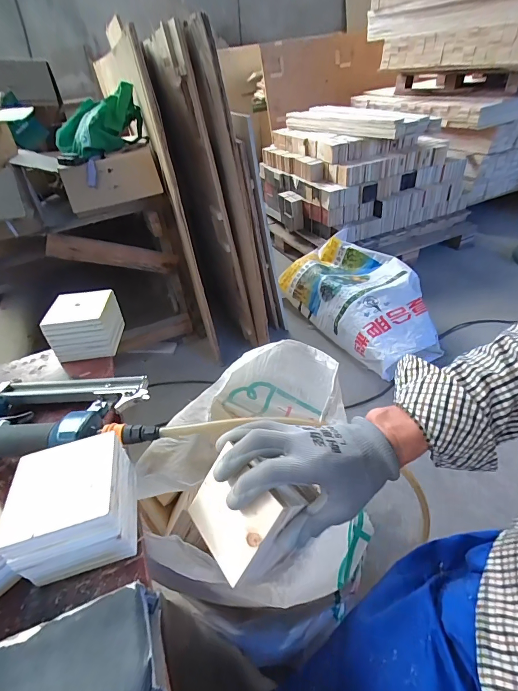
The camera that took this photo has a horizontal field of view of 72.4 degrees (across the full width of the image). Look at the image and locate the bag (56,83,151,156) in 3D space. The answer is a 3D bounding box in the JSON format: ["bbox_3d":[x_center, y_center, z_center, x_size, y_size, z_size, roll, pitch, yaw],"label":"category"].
[{"bbox_3d":[-0.511,-0.719,1.125,0.277,0.147,0.143,-20,42,-17],"label":"bag"}]

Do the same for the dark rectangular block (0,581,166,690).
[{"bbox_3d":[-0.142,0.243,0.254,0.137,0.038,0.077,-17,41,-14],"label":"dark rectangular block"}]

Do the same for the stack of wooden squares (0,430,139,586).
[{"bbox_3d":[-0.172,0.152,0.342,0.099,0.077,0.099,-14,40,-10],"label":"stack of wooden squares"}]

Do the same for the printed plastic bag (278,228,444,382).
[{"bbox_3d":[0.429,-0.213,1.545,0.402,0.242,0.756,-24,41,-19],"label":"printed plastic bag"}]

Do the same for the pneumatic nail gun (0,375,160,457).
[{"bbox_3d":[-0.263,0.084,0.443,0.249,0.066,0.160,-14,40,-10],"label":"pneumatic nail gun"}]

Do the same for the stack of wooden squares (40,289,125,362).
[{"bbox_3d":[-0.279,-0.035,0.576,0.102,0.074,0.087,-10,40,-6],"label":"stack of wooden squares"}]

